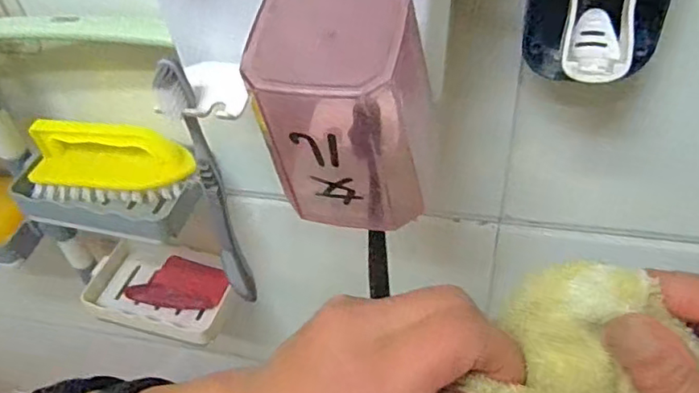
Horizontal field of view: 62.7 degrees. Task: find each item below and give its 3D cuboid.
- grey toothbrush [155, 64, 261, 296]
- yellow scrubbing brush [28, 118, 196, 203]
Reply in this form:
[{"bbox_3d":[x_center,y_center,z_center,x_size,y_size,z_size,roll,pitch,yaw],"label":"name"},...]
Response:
[{"bbox_3d":[-0.074,0.001,0.309,0.015,0.163,0.019,-15,46,-7],"label":"grey toothbrush"},{"bbox_3d":[-0.178,-0.024,0.426,0.123,0.047,0.052,7,47,14],"label":"yellow scrubbing brush"}]

